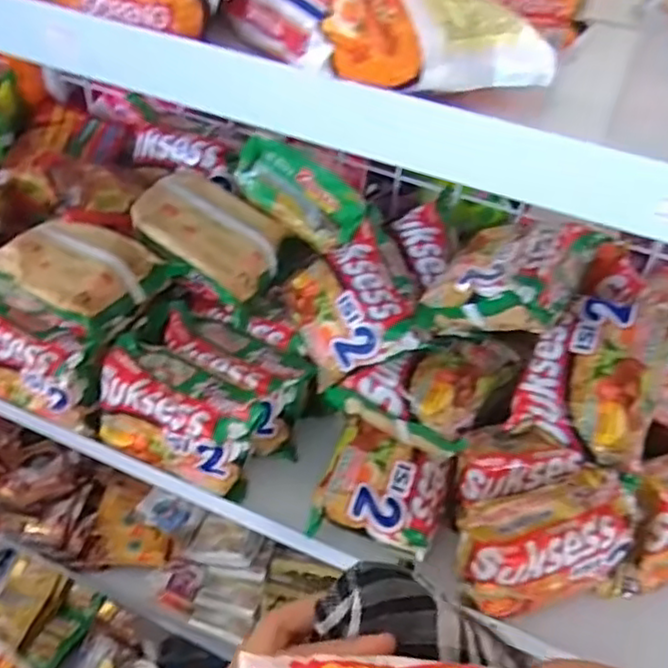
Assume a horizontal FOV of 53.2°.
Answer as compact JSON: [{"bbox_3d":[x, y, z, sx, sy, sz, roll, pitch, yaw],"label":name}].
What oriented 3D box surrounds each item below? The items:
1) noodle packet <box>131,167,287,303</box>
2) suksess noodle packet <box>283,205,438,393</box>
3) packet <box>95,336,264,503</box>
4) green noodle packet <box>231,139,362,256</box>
[{"bbox_3d":[-0.118,-0.096,0.635,0.136,0.032,0.095,32,59,-1],"label":"noodle packet"},{"bbox_3d":[0.017,-0.028,0.606,0.114,0.040,0.134,-28,66,11],"label":"suksess noodle packet"},{"bbox_3d":[-0.137,0.073,0.584,0.143,0.092,0.068,20,47,14],"label":"packet"},{"bbox_3d":[-0.032,-0.133,0.636,0.127,0.062,0.035,35,11,5],"label":"green noodle packet"}]

